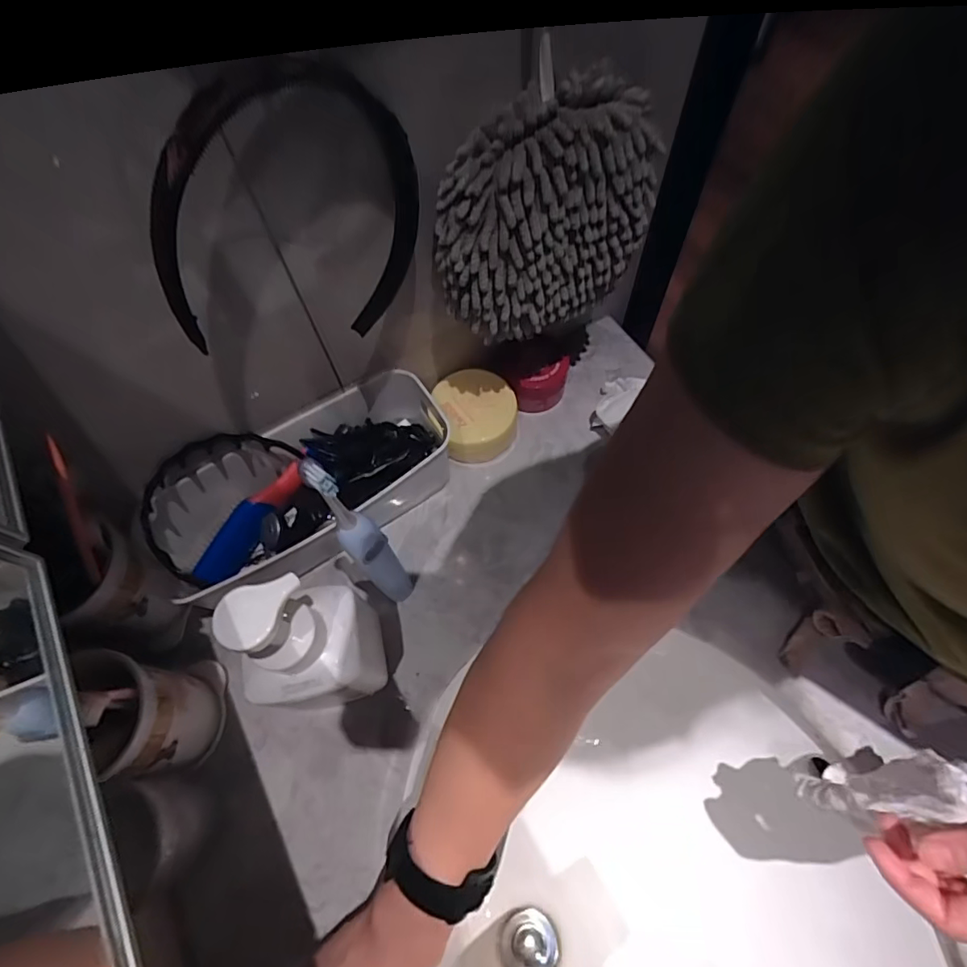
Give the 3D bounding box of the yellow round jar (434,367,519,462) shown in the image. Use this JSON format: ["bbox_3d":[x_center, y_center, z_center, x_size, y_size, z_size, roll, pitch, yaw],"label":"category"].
[{"bbox_3d":[-0.006,-0.067,0.530,0.081,0.048,0.083,-15,65,-6],"label":"yellow round jar"}]

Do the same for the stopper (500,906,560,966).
[{"bbox_3d":[0.044,0.431,0.496,0.054,0.011,0.054,-1,65,1],"label":"stopper"}]

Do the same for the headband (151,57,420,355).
[{"bbox_3d":[-0.108,-0.136,0.318,0.160,0.188,0.031,-42,71,-16],"label":"headband"}]

